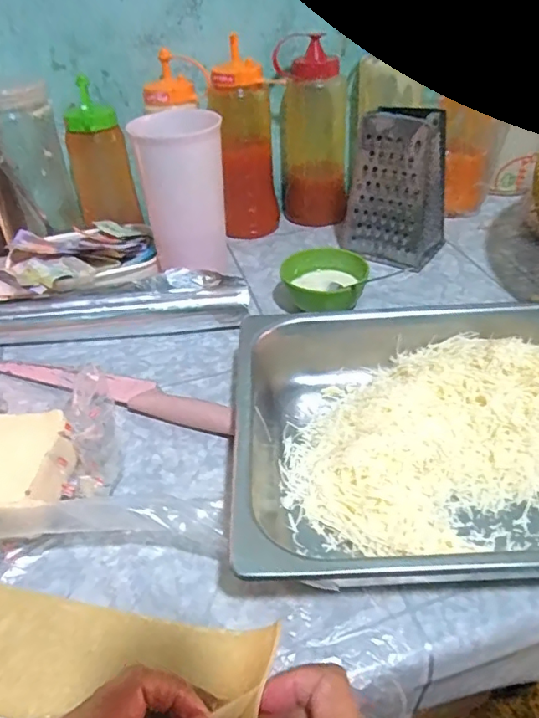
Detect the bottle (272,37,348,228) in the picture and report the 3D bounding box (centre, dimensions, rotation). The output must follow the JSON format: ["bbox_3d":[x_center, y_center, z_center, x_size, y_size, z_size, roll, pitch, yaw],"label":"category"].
[{"bbox_3d":[0.057,-0.284,0.712,0.086,0.209,0.079,1,39,6],"label":"bottle"}]

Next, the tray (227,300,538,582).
[{"bbox_3d":[0.136,0.051,0.406,0.311,0.063,0.260,-3,39,1],"label":"tray"}]

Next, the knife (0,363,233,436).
[{"bbox_3d":[-0.146,0.028,0.502,0.248,0.016,0.036,12,42,18],"label":"knife"}]

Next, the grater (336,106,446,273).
[{"bbox_3d":[0.146,-0.205,0.646,0.119,0.162,0.074,20,45,27],"label":"grater"}]

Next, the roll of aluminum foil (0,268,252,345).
[{"bbox_3d":[-0.173,-0.051,0.571,0.301,0.042,0.050,-5,39,-2],"label":"roll of aluminum foil"}]

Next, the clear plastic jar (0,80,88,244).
[{"bbox_3d":[-0.284,-0.227,0.635,0.090,0.163,0.103,-19,41,-18],"label":"clear plastic jar"}]

